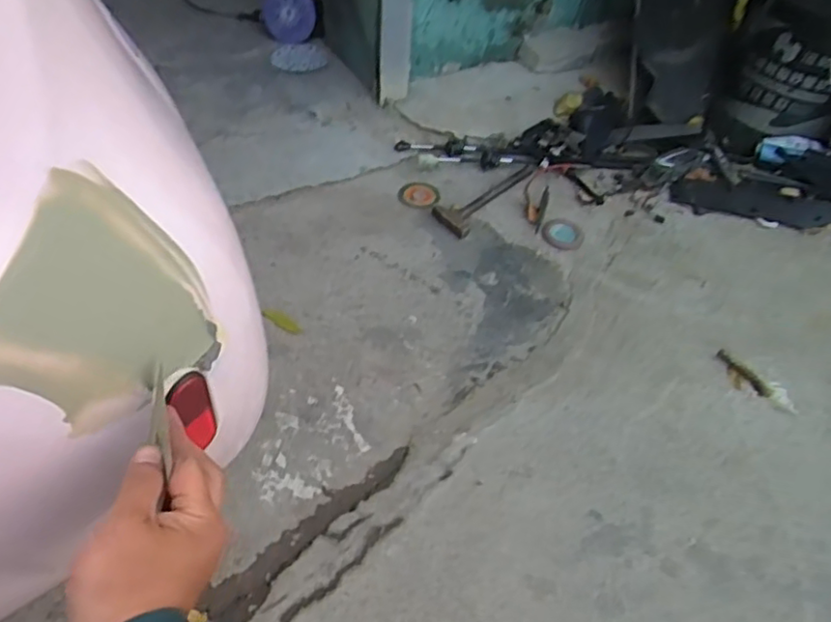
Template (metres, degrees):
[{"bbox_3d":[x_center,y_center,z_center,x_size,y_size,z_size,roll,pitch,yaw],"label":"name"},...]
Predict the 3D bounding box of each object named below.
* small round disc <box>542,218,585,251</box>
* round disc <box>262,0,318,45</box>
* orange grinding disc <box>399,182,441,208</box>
[{"bbox_3d":[0.317,-0.166,1.353,0.084,0.013,0.087,3,47,-3],"label":"small round disc"},{"bbox_3d":[-0.323,-0.765,1.615,0.137,0.137,0.042,-3,49,-8],"label":"round disc"},{"bbox_3d":[0.011,-0.257,1.396,0.091,0.007,0.092,3,47,-3],"label":"orange grinding disc"}]

